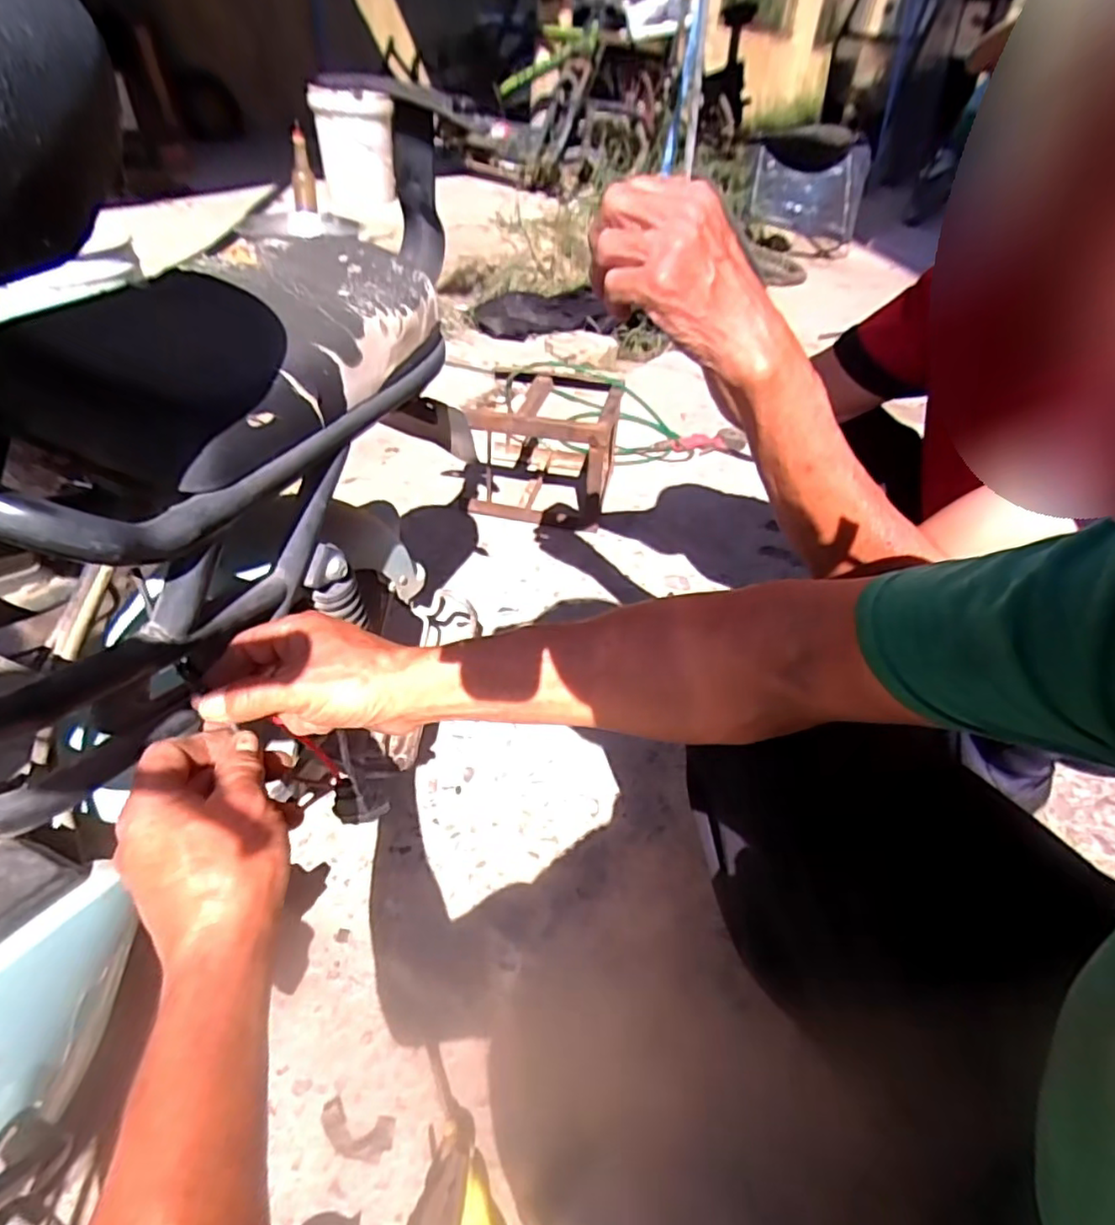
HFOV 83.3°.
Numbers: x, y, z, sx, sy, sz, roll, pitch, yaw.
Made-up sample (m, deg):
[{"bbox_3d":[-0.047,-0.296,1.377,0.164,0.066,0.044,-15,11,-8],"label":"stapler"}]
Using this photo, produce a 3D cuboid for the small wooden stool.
[{"bbox_3d":[-0.020,-0.343,1.283,0.265,0.223,0.330,9,40,6],"label":"small wooden stool"}]

